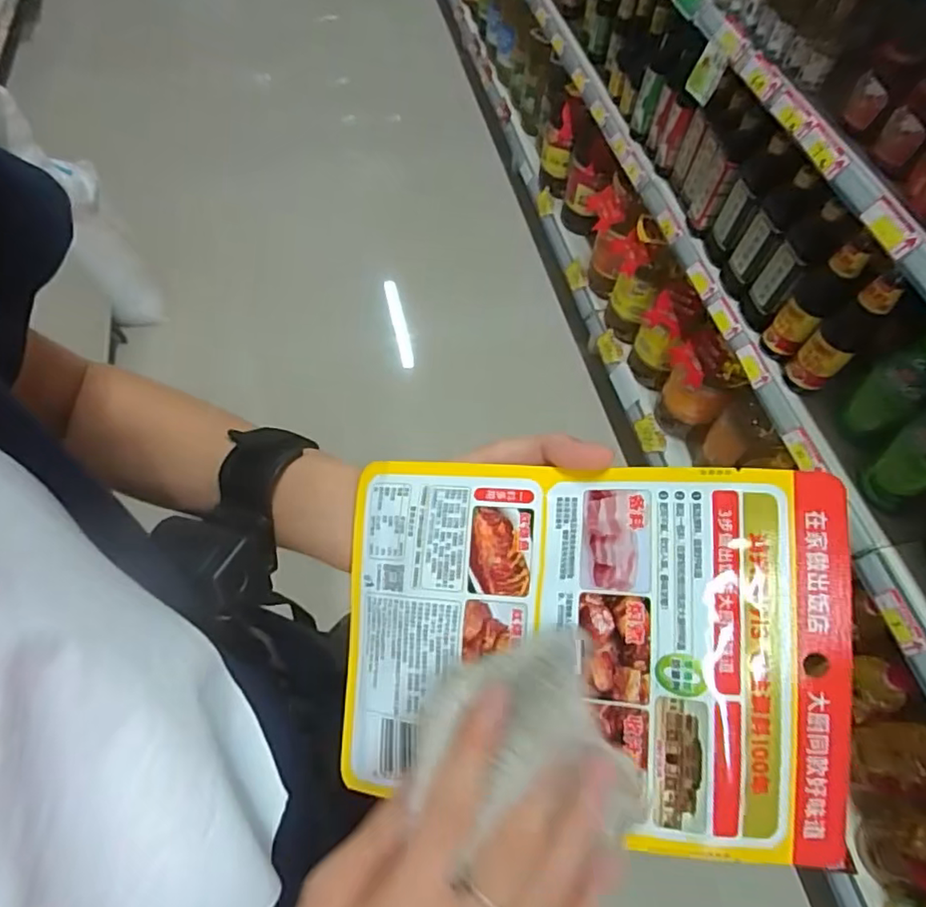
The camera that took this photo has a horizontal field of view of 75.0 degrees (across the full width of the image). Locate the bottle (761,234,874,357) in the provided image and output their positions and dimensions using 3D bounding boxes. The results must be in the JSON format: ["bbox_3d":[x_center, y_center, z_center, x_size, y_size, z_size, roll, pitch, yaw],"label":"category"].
[{"bbox_3d":[0.609,-0.263,1.051,0.080,0.255,0.055,37,65,18],"label":"bottle"}]

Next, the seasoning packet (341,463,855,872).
[{"bbox_3d":[0.047,0.078,0.252,0.205,0.017,0.143,1,82,15],"label":"seasoning packet"}]

